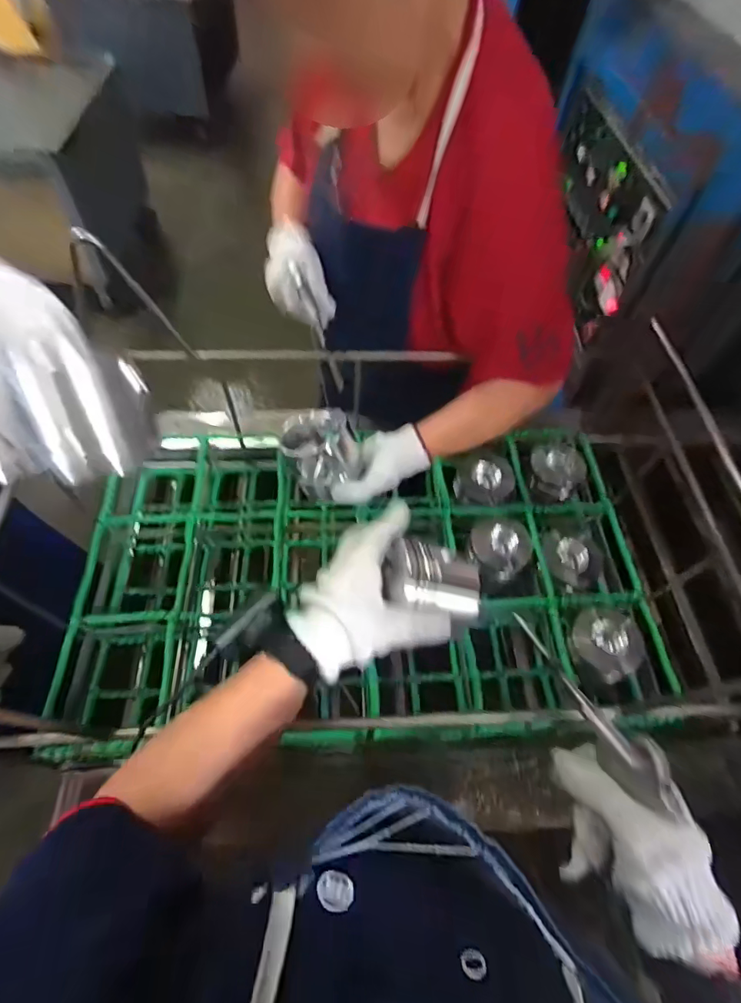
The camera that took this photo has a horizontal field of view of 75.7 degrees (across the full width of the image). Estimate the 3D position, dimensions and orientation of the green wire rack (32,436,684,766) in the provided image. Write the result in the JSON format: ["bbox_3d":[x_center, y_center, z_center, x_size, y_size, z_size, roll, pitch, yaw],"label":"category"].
[{"bbox_3d":[-0.015,0.110,0.746,0.808,0.149,0.476,-1,60,-5],"label":"green wire rack"}]

